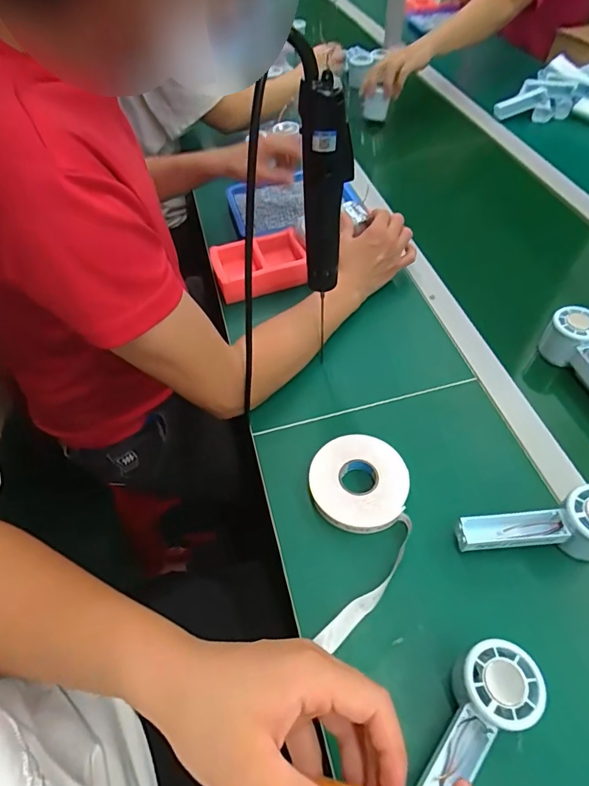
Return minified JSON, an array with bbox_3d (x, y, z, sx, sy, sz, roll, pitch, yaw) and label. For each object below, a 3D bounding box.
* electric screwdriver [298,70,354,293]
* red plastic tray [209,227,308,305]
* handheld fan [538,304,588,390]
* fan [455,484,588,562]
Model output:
[{"bbox_3d":[0.029,-0.185,0.431,0.038,0.188,0.033,-13,54,-7],"label":"electric screwdriver"},{"bbox_3d":[-0.053,-0.200,0.719,0.143,0.049,0.103,-14,54,-7],"label":"red plastic tray"},{"bbox_3d":[0.378,-0.034,0.569,0.055,0.062,0.152,-14,54,-8],"label":"handheld fan"},{"bbox_3d":[0.241,0.134,0.445,0.154,0.056,0.056,-11,52,10],"label":"fan"}]

